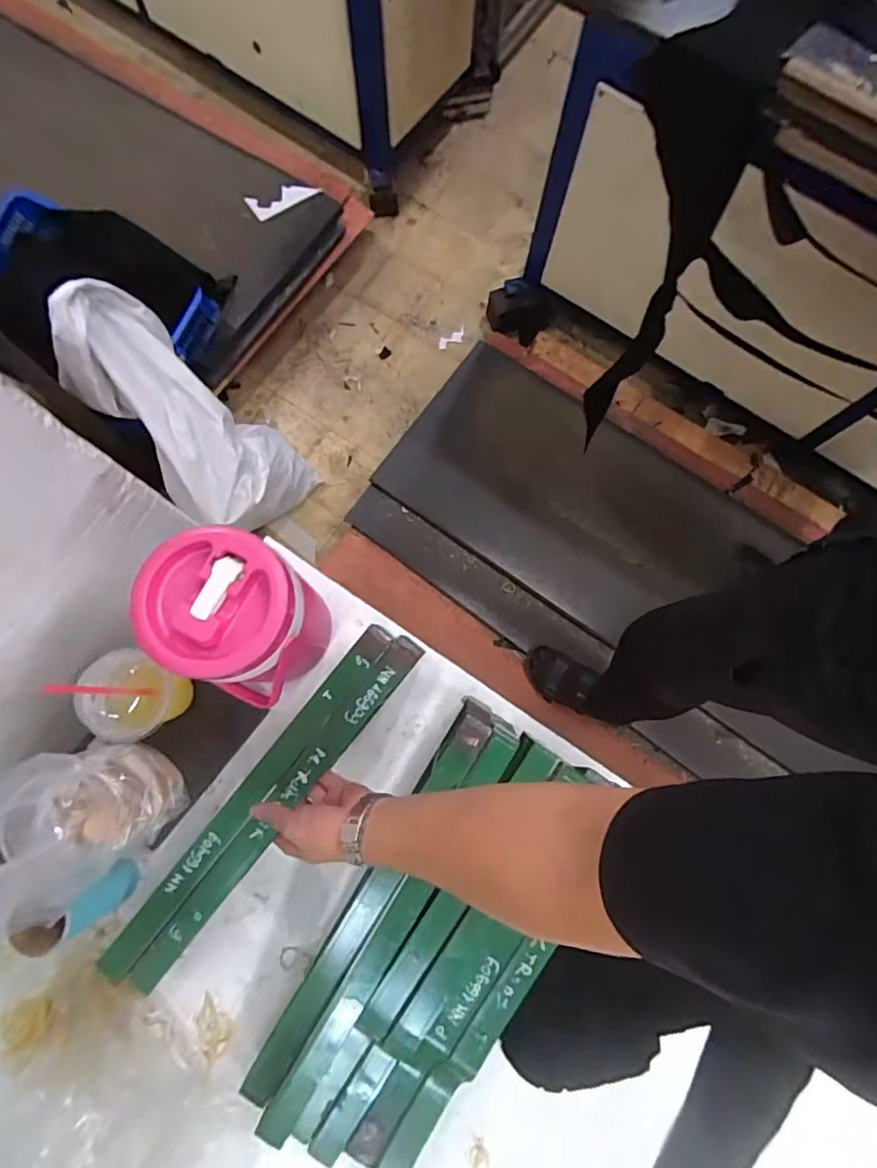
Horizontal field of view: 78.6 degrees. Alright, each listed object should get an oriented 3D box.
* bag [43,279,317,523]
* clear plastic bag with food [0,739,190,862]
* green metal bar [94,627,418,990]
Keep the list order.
[{"bbox_3d":[-0.573,-0.365,1.249,0.309,0.202,0.659,-50,124,-10],"label":"bag"},{"bbox_3d":[-0.354,0.227,0.561,0.097,0.156,0.118,-24,80,-6],"label":"clear plastic bag with food"},{"bbox_3d":[-0.191,0.239,0.592,0.068,0.031,0.462,39,85,6],"label":"green metal bar"}]

